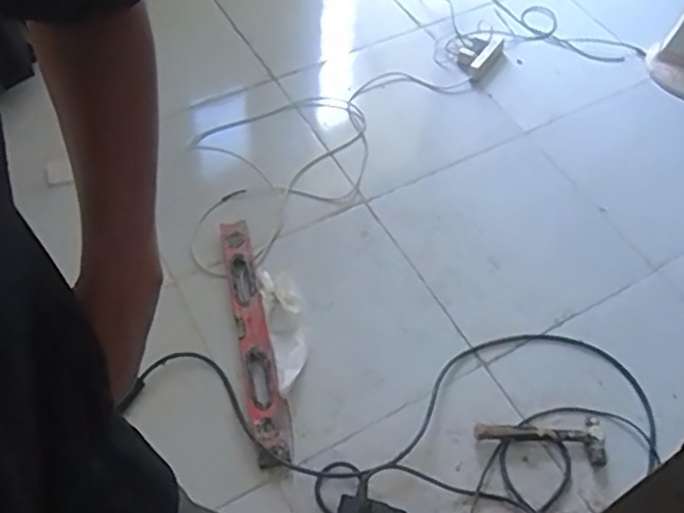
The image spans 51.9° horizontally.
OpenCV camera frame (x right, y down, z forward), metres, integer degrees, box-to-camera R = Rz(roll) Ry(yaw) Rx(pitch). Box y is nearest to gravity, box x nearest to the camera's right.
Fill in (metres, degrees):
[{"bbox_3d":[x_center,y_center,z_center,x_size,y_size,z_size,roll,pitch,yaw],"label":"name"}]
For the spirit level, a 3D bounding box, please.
[{"bbox_3d":[-0.193,0.159,1.496,0.072,0.032,0.561,-10,56,-10],"label":"spirit level"}]

